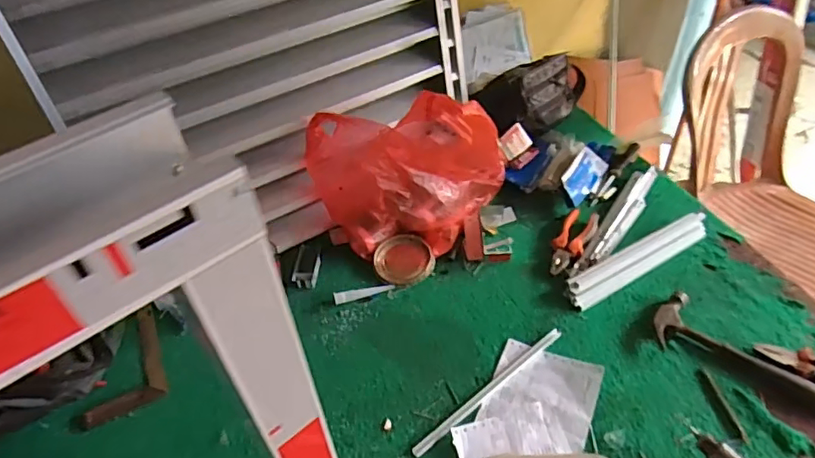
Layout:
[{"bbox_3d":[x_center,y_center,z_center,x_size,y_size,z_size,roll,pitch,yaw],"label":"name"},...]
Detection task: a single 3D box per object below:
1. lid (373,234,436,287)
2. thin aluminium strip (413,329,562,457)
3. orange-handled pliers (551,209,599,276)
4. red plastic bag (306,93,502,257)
[{"bbox_3d":[-0.005,0.050,0.938,0.095,0.021,0.088,-1,47,1],"label":"lid"},{"bbox_3d":[0.115,0.217,0.776,0.273,0.010,0.018,-32,54,-25],"label":"thin aluminium strip"},{"bbox_3d":[0.274,0.018,0.942,0.049,0.009,0.154,24,52,22],"label":"orange-handled pliers"},{"bbox_3d":[0.012,-0.106,0.898,0.322,0.283,0.142,-10,47,-7],"label":"red plastic bag"}]

